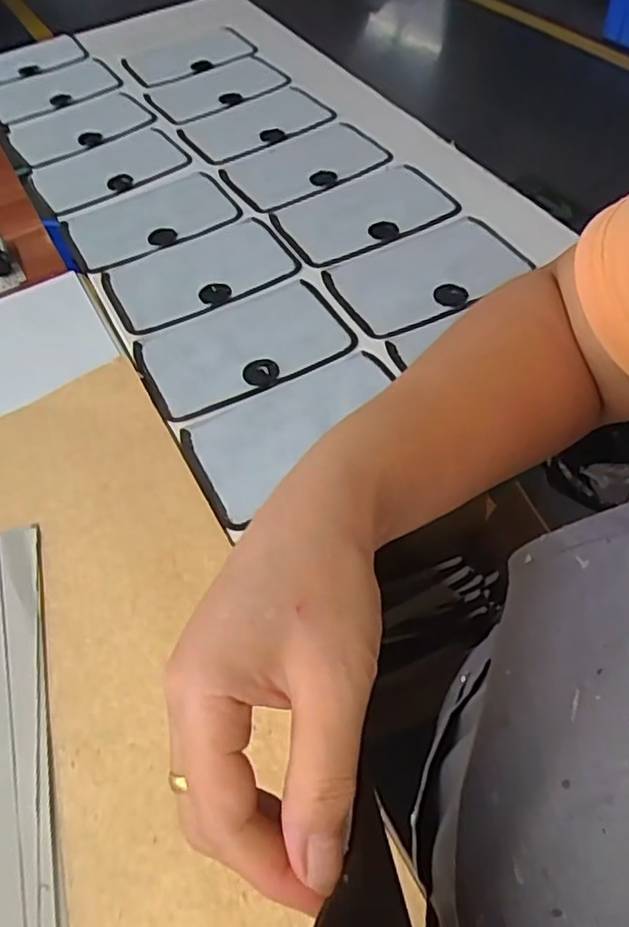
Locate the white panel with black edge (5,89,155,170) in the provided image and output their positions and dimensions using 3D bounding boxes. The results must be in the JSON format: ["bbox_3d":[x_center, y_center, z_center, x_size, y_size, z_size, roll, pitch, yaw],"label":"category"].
[{"bbox_3d":[-0.401,-0.579,1.091,0.229,0.013,0.176,-33,58,-18],"label":"white panel with black edge"}]

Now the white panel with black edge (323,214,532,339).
[{"bbox_3d":[0.131,-0.225,0.755,0.223,0.007,0.137,-23,56,-11],"label":"white panel with black edge"}]

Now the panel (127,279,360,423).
[{"bbox_3d":[-0.081,-0.133,0.709,0.223,0.007,0.137,-23,56,-11],"label":"panel"}]

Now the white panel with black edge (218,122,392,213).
[{"bbox_3d":[-0.013,-0.435,0.931,0.222,0.011,0.147,-29,57,-15],"label":"white panel with black edge"}]

